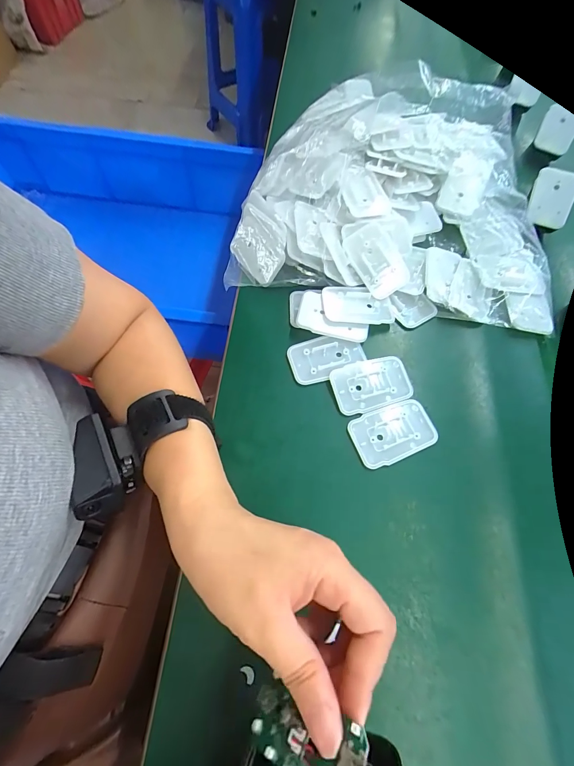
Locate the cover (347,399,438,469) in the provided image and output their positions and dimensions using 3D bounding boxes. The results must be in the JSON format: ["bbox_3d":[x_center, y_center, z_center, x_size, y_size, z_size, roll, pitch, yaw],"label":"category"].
[{"bbox_3d":[0.089,0.041,0.278,0.068,0.004,0.043,-19,67,-10],"label":"cover"}]

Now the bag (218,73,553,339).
[{"bbox_3d":[0.102,-0.206,0.346,0.309,0.088,0.303,4,65,0],"label":"bag"}]

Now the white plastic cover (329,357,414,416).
[{"bbox_3d":[0.075,0.001,0.293,0.069,0.006,0.045,-15,67,-8],"label":"white plastic cover"}]

